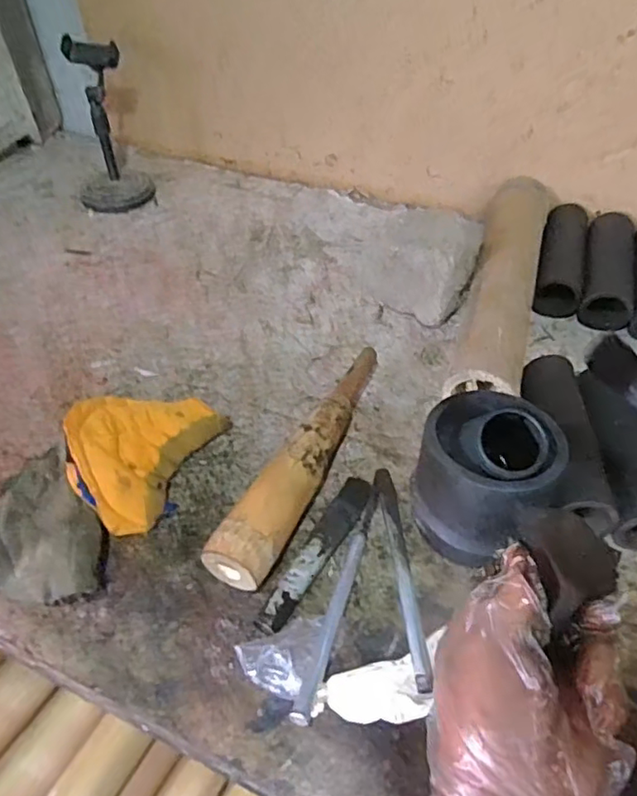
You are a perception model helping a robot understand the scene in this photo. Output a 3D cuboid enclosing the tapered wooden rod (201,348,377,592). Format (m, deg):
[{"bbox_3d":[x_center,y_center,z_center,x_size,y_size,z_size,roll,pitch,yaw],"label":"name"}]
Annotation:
[{"bbox_3d":[0.000,0.048,0.530,0.047,0.053,0.279,21,48,20],"label":"tapered wooden rod"}]

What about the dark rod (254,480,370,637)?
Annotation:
[{"bbox_3d":[0.002,0.123,0.480,0.030,0.013,0.154,21,48,20],"label":"dark rod"}]

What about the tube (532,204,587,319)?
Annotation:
[{"bbox_3d":[0.303,-0.176,0.731,0.057,0.052,0.192,12,46,12],"label":"tube"}]

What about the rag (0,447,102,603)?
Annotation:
[{"bbox_3d":[-0.228,0.106,0.475,0.089,0.044,0.159,-27,51,-25],"label":"rag"}]

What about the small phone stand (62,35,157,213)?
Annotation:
[{"bbox_3d":[-0.307,-0.385,0.846,0.109,0.199,0.108,-13,46,-13],"label":"small phone stand"}]

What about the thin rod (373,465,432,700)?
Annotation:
[{"bbox_3d":[0.066,0.133,0.469,0.016,0.012,0.189,-3,45,-4],"label":"thin rod"}]

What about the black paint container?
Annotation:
[{"bbox_3d":[0.125,0.060,0.460,0.101,0.131,0.095,0,44,0],"label":"black paint container"}]

